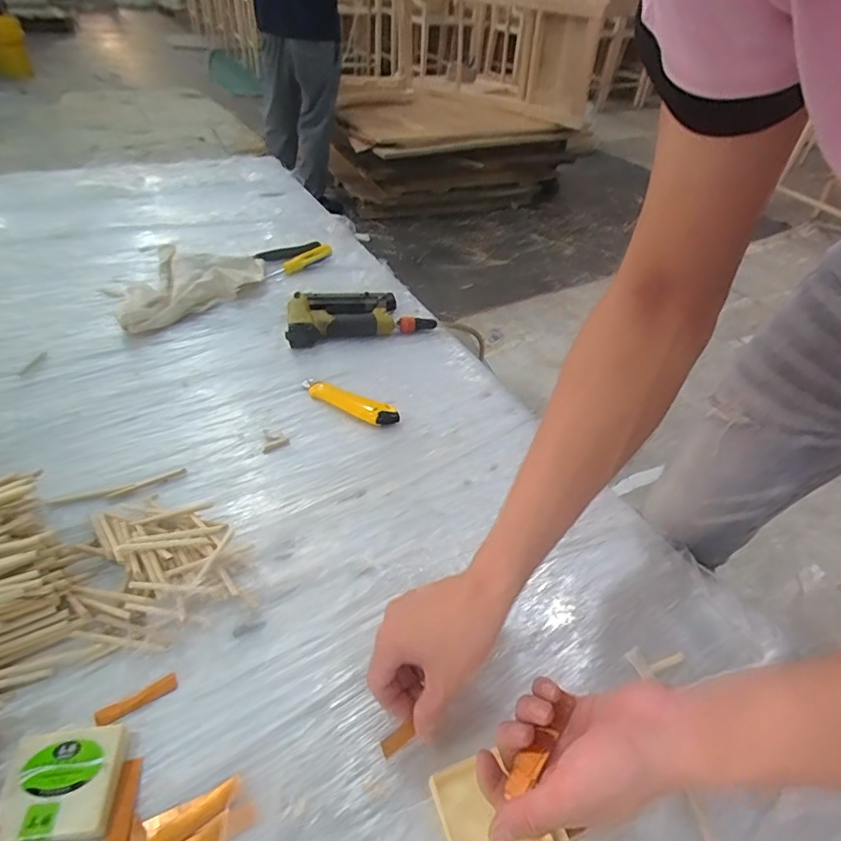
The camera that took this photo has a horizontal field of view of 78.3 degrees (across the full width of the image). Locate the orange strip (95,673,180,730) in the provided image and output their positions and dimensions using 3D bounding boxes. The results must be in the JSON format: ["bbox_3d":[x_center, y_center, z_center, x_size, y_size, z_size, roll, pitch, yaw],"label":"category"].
[{"bbox_3d":[-0.239,0.236,0.437,0.063,0.005,0.013,-21,48,-28],"label":"orange strip"}]

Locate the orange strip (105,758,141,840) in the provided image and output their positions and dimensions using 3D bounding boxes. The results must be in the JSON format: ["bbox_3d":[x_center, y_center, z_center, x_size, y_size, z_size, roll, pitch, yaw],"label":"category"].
[{"bbox_3d":[-0.222,0.288,0.386,0.015,0.008,0.062,-5,43,-13],"label":"orange strip"}]

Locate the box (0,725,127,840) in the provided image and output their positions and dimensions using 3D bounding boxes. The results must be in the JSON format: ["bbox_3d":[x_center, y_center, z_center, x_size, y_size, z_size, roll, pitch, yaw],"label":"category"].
[{"bbox_3d":[-0.265,0.271,0.385,0.075,0.020,0.070,-2,42,-10],"label":"box"}]

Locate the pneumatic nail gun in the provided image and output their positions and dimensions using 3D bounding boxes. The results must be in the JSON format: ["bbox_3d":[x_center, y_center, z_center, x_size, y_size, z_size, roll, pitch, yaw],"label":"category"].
[{"bbox_3d":[-0.108,-0.190,0.901,0.253,0.046,0.136,-7,43,-16],"label":"pneumatic nail gun"}]

